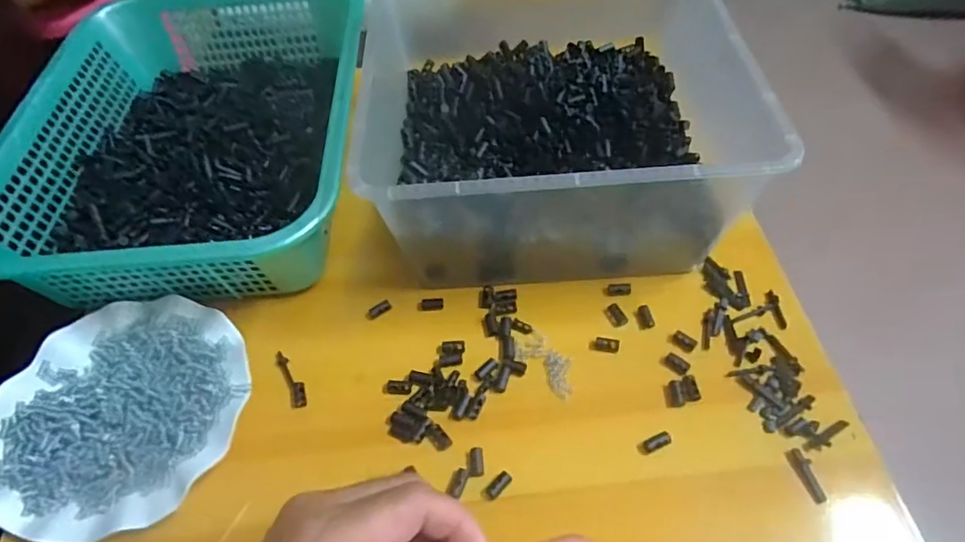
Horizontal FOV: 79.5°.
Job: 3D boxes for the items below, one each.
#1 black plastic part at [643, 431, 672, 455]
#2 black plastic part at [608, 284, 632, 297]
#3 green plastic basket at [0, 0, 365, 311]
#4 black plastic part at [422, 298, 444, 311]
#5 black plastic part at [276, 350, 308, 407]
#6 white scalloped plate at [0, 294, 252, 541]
[{"bbox_3d":[0.122,0.119,0.405,0.021,0.004,0.009,-22,55,-14],"label":"black plastic part"},{"bbox_3d":[0.114,0.015,0.483,0.019,0.004,0.012,1,53,4],"label":"black plastic part"},{"bbox_3d":[-0.264,-0.143,0.556,0.293,0.083,0.389,-4,53,0],"label":"green plastic basket"},{"bbox_3d":[-0.042,0.028,0.489,0.019,0.004,0.010,-7,53,-2],"label":"black plastic part"},{"bbox_3d":[-0.148,0.083,0.451,0.013,0.004,0.052,-24,55,-14],"label":"black plastic part"},{"bbox_3d":[-0.265,0.099,0.424,0.178,0.014,0.176,-2,53,2],"label":"white scalloped plate"}]

